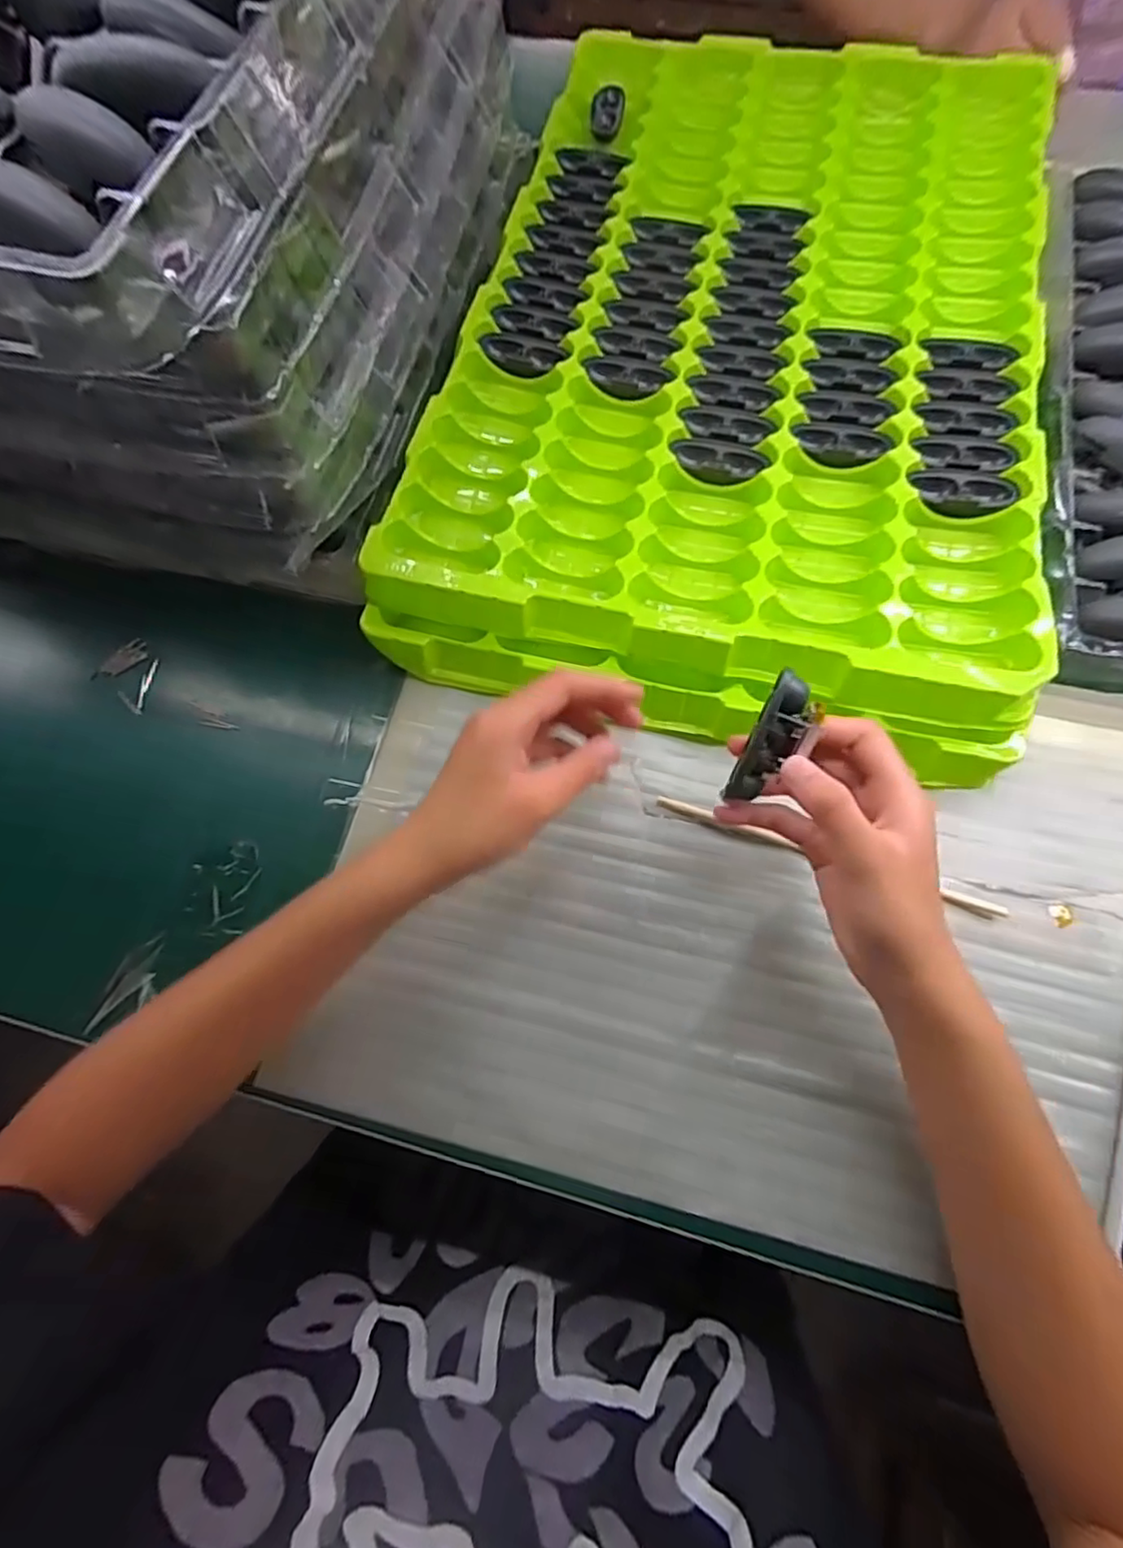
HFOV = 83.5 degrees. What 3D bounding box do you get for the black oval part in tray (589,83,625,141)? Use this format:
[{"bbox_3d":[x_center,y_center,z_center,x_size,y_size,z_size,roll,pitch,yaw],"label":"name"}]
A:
[{"bbox_3d":[0.040,-0.559,0.531,0.027,0.010,0.054,12,74,5],"label":"black oval part in tray"}]

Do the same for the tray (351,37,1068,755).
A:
[{"bbox_3d":[0.133,-0.322,0.439,0.389,0.043,0.589,13,74,5],"label":"tray"}]

